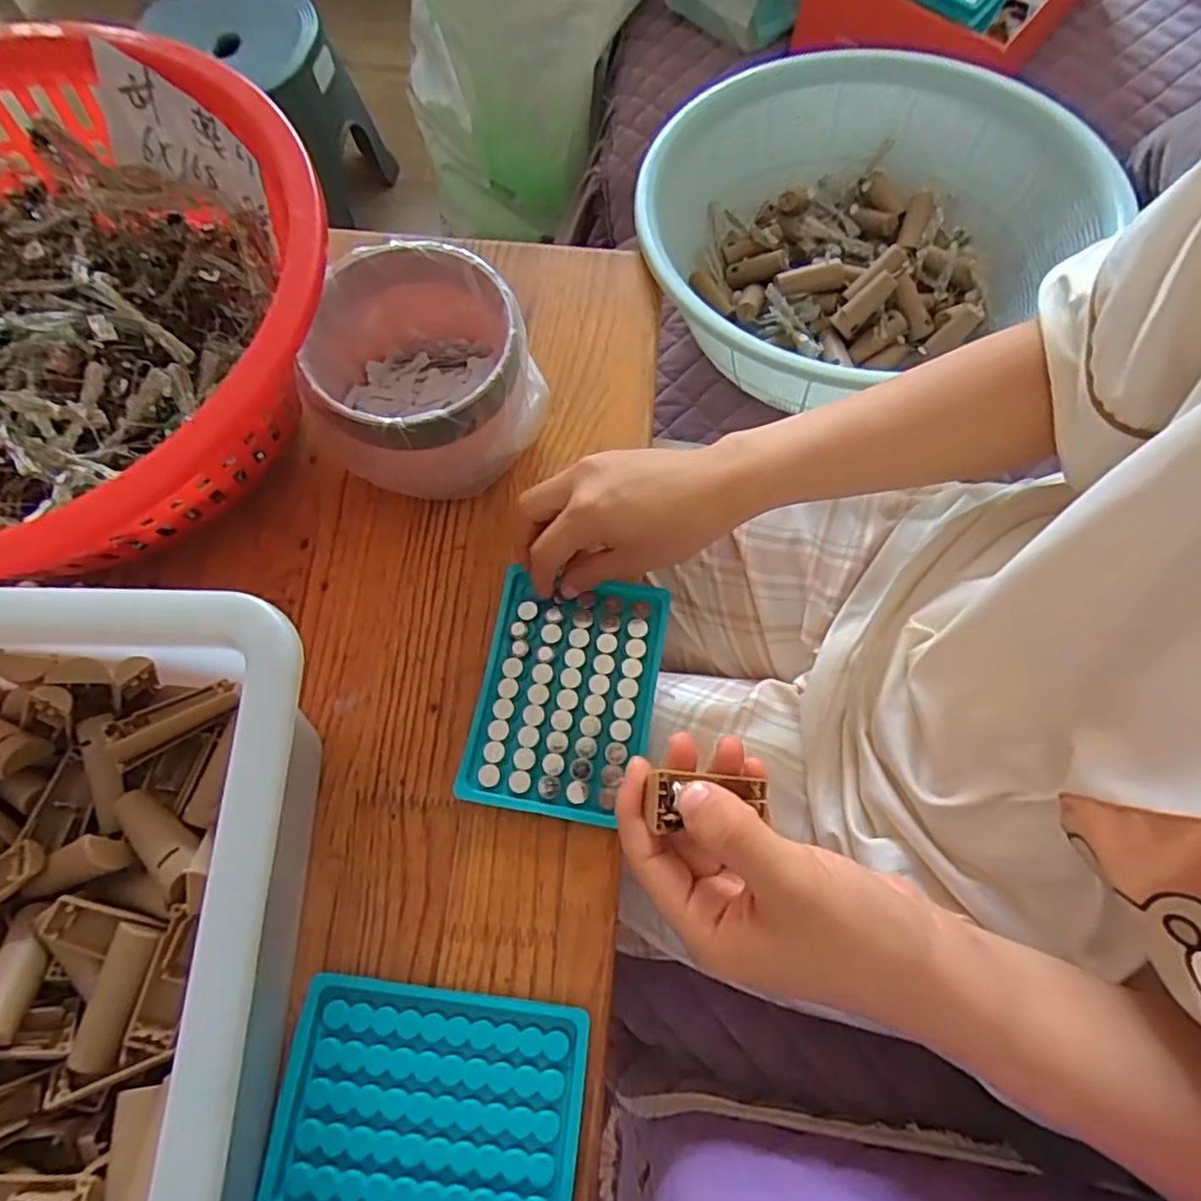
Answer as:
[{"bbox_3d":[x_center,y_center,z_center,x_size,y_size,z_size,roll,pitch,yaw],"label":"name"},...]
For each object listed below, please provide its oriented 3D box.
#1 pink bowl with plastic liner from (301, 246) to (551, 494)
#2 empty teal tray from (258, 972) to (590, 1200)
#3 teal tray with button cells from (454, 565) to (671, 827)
[{"bbox_3d":[-0.096,-0.127,0.392,0.121,0.086,0.116,-14,70,-6],"label":"pink bowl with plastic liner"},{"bbox_3d":[-0.075,0.228,0.302,0.130,0.010,0.096,6,69,2],"label":"empty teal tray"},{"bbox_3d":[-0.018,0.049,0.367,0.094,0.007,0.129,9,69,3],"label":"teal tray with button cells"}]

